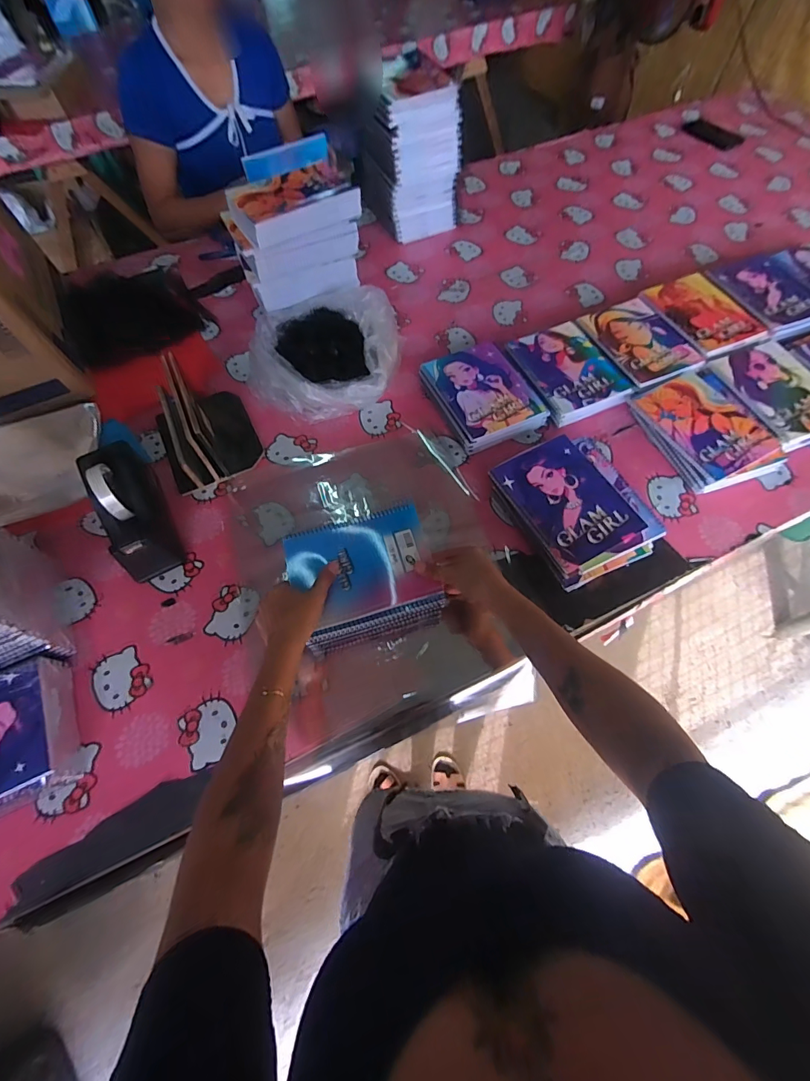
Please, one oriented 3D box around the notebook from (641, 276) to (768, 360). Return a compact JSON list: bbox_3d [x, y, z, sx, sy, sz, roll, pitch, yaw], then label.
[{"bbox_3d":[0.588,-0.445,0.823,0.160,0.010,0.211,-18,65,-8],"label":"notebook"}]

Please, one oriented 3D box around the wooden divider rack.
[{"bbox_3d":[-0.346,-0.201,0.703,0.154,0.114,0.187,-26,66,-12],"label":"wooden divider rack"}]

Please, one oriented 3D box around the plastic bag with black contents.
[{"bbox_3d":[-0.152,-0.343,0.783,0.279,0.101,0.241,-1,64,0],"label":"plastic bag with black contents"}]

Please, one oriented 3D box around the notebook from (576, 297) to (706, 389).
[{"bbox_3d":[0.445,-0.380,0.796,0.154,0.009,0.203,-21,65,-9],"label":"notebook"}]

